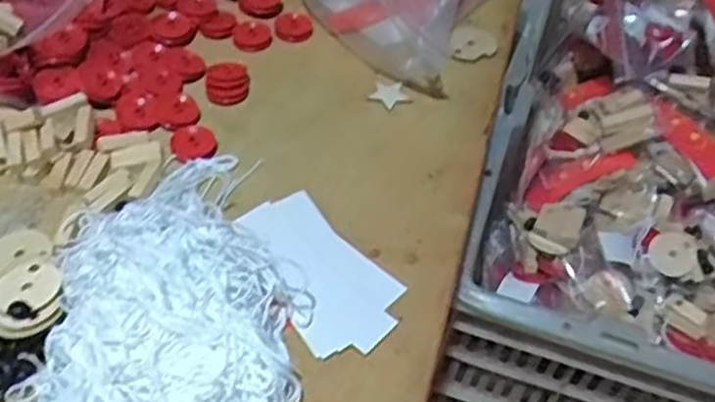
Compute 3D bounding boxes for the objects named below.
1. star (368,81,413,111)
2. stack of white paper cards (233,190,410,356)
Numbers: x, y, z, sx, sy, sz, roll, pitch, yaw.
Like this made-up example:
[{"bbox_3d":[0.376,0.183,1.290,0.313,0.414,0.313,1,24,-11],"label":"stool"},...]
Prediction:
[{"bbox_3d":[0.021,-0.073,0.507,0.025,0.004,0.026,-17,51,-10],"label":"star"},{"bbox_3d":[-0.023,0.038,0.407,0.060,0.008,0.109,-32,58,-28],"label":"stack of white paper cards"}]

